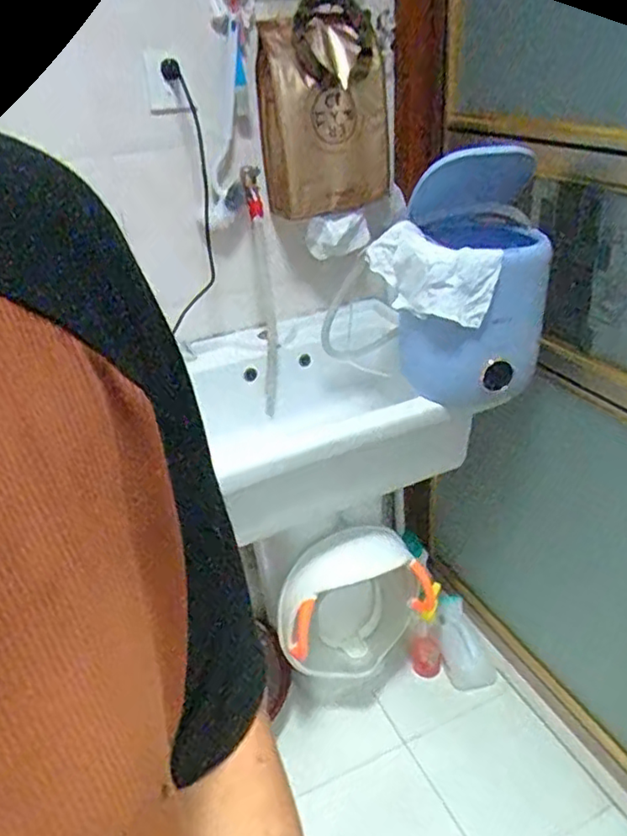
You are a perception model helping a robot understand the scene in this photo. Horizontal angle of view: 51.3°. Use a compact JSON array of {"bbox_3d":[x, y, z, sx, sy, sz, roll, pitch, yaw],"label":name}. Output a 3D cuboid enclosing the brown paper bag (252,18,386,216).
[{"bbox_3d":[0.020,-0.549,1.214,0.237,0.306,0.135,-1,30,4],"label":"brown paper bag"}]

